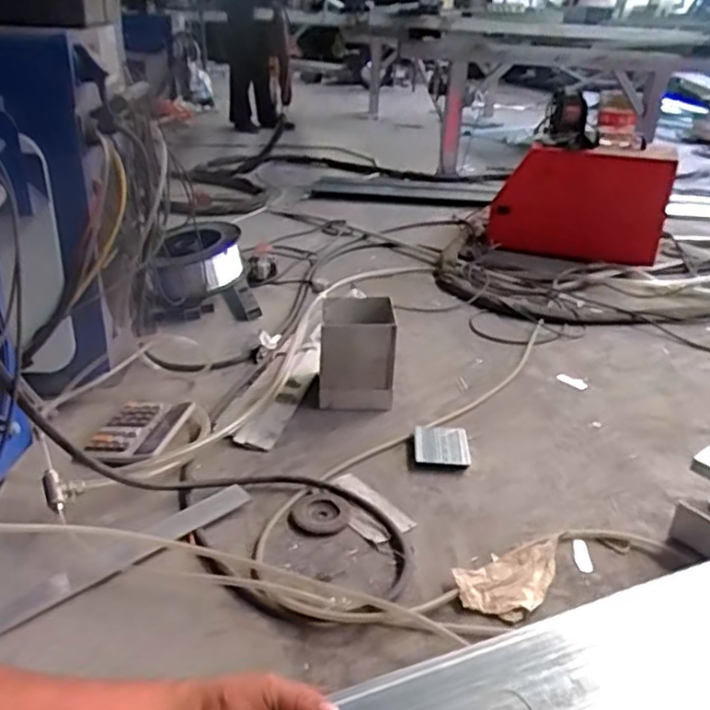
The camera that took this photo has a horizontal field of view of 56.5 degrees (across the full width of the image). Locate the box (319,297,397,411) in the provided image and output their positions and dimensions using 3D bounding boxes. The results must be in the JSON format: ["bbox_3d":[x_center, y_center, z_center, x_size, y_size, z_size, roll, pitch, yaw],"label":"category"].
[{"bbox_3d":[0.005,-0.006,1.387,0.157,0.179,0.153,2,27,1],"label":"box"}]

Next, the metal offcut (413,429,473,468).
[{"bbox_3d":[0.164,0.174,1.248,0.102,0.019,0.109,2,27,1],"label":"metal offcut"}]

